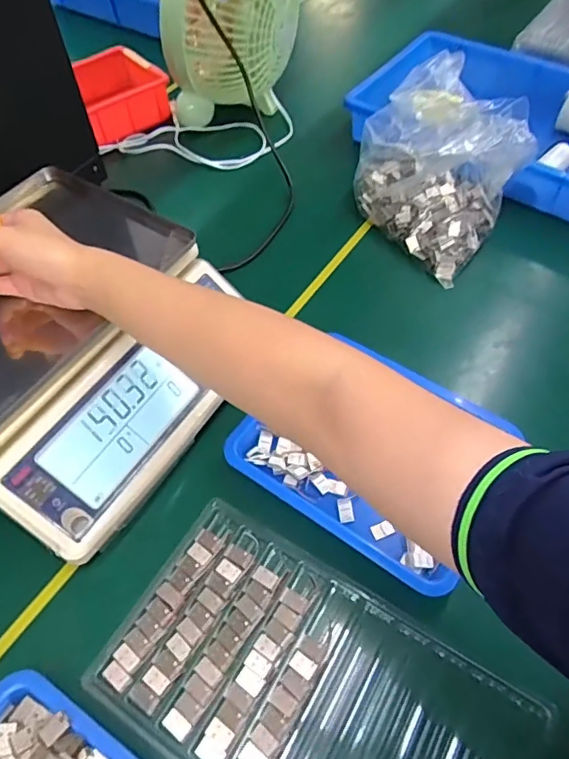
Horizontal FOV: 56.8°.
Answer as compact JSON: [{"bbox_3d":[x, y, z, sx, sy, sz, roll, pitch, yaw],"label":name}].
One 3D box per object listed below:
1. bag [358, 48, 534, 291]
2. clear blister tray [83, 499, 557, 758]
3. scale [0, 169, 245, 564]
[{"bbox_3d":[0.179,-0.241,0.605,0.140,0.136,0.190,-30,61,-18],"label":"bag"},{"bbox_3d":[0.020,0.219,0.368,0.282,0.011,0.158,27,61,18],"label":"clear blister tray"},{"bbox_3d":[-0.203,-0.030,0.488,0.292,0.129,0.280,28,61,18],"label":"scale"}]

